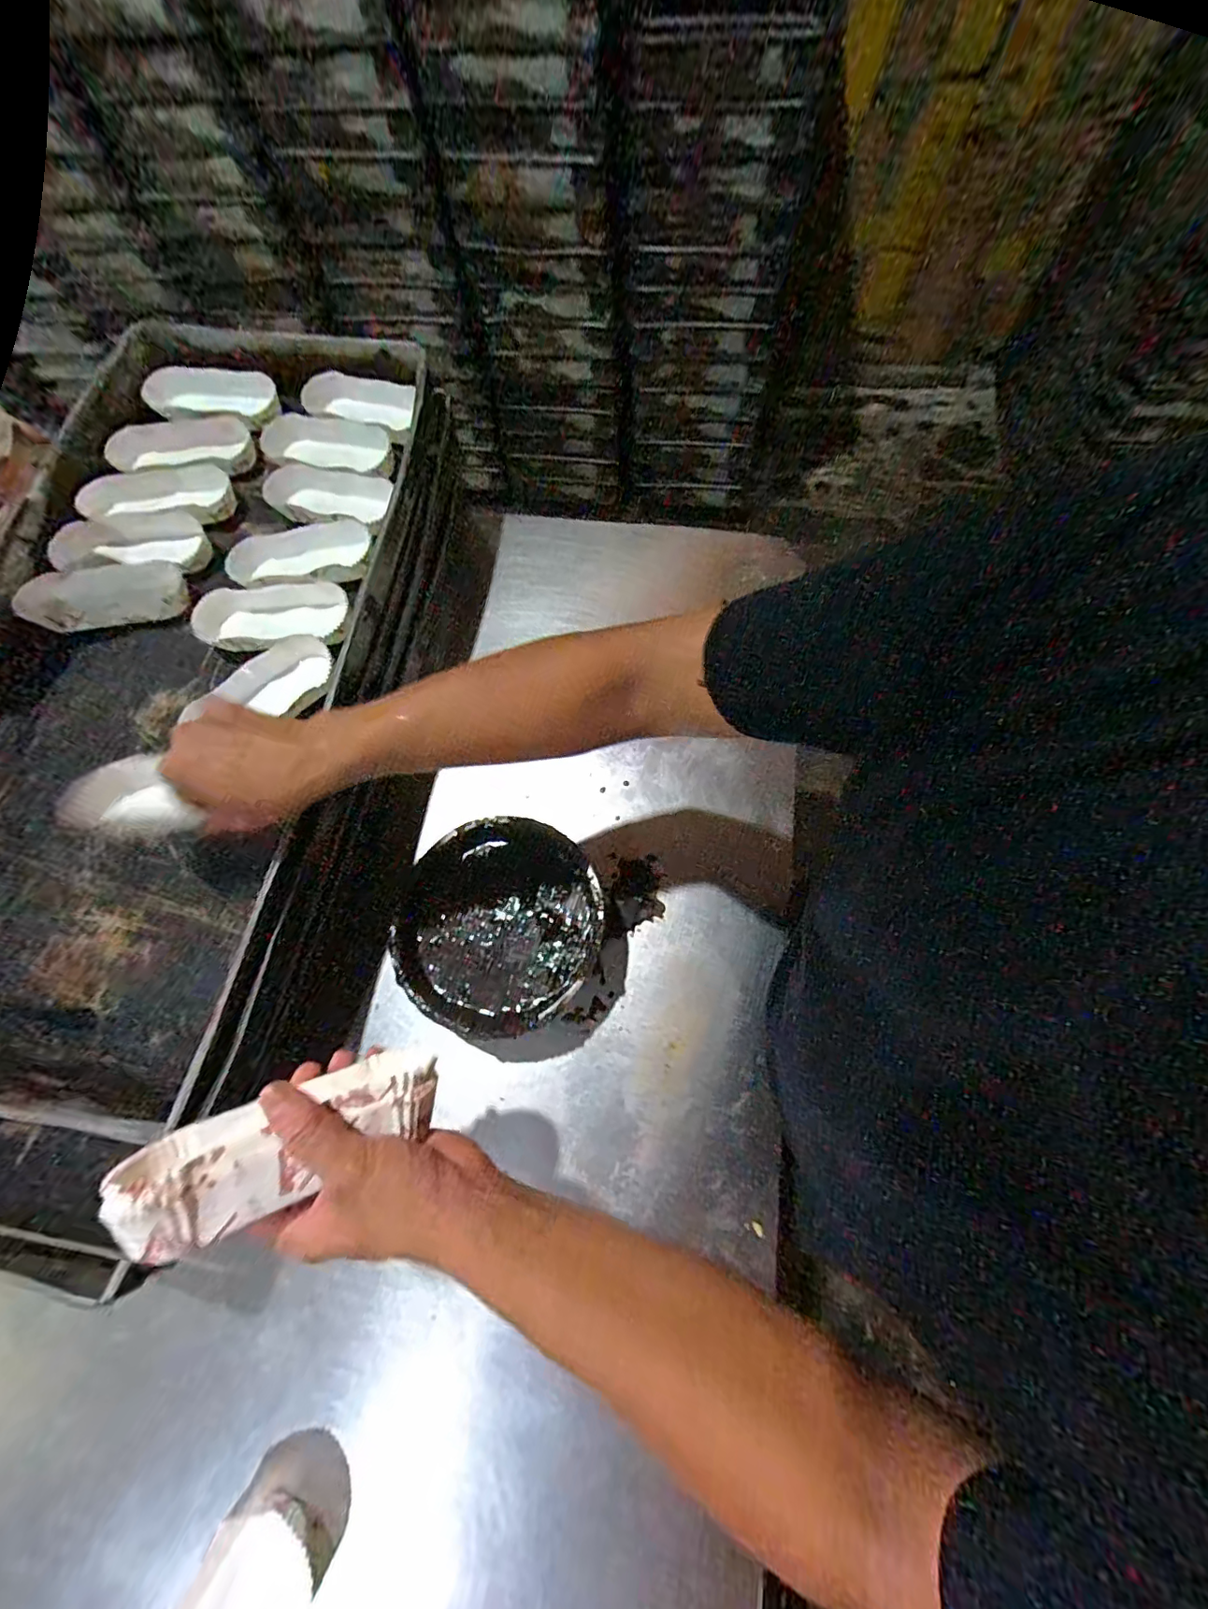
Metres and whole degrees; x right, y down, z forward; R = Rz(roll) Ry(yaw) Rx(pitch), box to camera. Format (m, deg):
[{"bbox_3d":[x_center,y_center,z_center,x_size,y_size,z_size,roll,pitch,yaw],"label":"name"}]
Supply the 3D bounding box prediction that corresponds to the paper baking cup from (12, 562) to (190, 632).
[{"bbox_3d":[-0.514,-0.221,0.557,0.149,0.031,0.075,-10,69,0],"label":"paper baking cup"}]

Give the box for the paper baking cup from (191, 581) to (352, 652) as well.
[{"bbox_3d":[-0.333,-0.194,0.543,0.148,0.026,0.067,0,70,4],"label":"paper baking cup"}]

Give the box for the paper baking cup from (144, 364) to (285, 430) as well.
[{"bbox_3d":[-0.468,-0.490,0.643,0.143,0.037,0.054,1,70,5],"label":"paper baking cup"}]

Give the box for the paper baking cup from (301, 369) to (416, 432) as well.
[{"bbox_3d":[-0.298,-0.484,0.649,0.149,0.040,0.036,11,71,8],"label":"paper baking cup"}]

